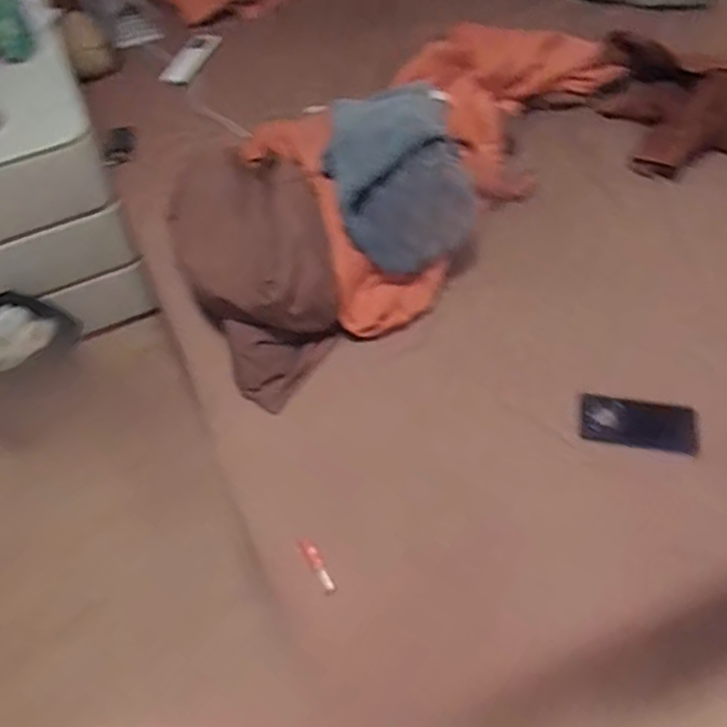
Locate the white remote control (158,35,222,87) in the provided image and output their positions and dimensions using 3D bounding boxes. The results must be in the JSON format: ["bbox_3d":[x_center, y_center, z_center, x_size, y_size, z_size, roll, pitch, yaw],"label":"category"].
[{"bbox_3d":[-0.387,-0.679,1.457,0.076,0.015,0.164,22,67,12],"label":"white remote control"}]

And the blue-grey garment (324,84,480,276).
[{"bbox_3d":[0.058,-0.332,1.086,0.233,0.166,0.327,-12,57,-4],"label":"blue-grey garment"}]

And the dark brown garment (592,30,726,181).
[{"bbox_3d":[0.621,-0.521,1.264,0.284,0.081,0.333,-11,56,-4],"label":"dark brown garment"}]

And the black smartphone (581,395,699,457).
[{"bbox_3d":[0.401,0.089,0.953,0.157,0.009,0.068,7,93,13],"label":"black smartphone"}]

